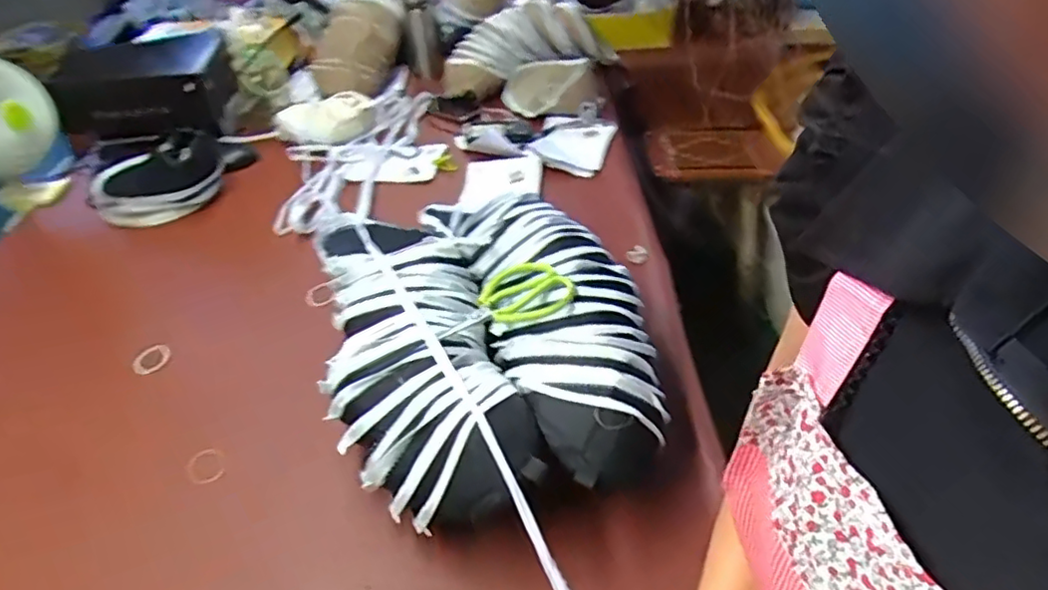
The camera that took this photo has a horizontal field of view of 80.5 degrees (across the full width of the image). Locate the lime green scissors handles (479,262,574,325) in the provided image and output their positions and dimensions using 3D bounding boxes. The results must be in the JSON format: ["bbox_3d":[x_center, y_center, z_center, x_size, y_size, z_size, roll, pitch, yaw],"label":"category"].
[{"bbox_3d":[0.002,0.001,0.720,0.102,0.022,0.097,-31,47,-28],"label":"lime green scissors handles"}]

